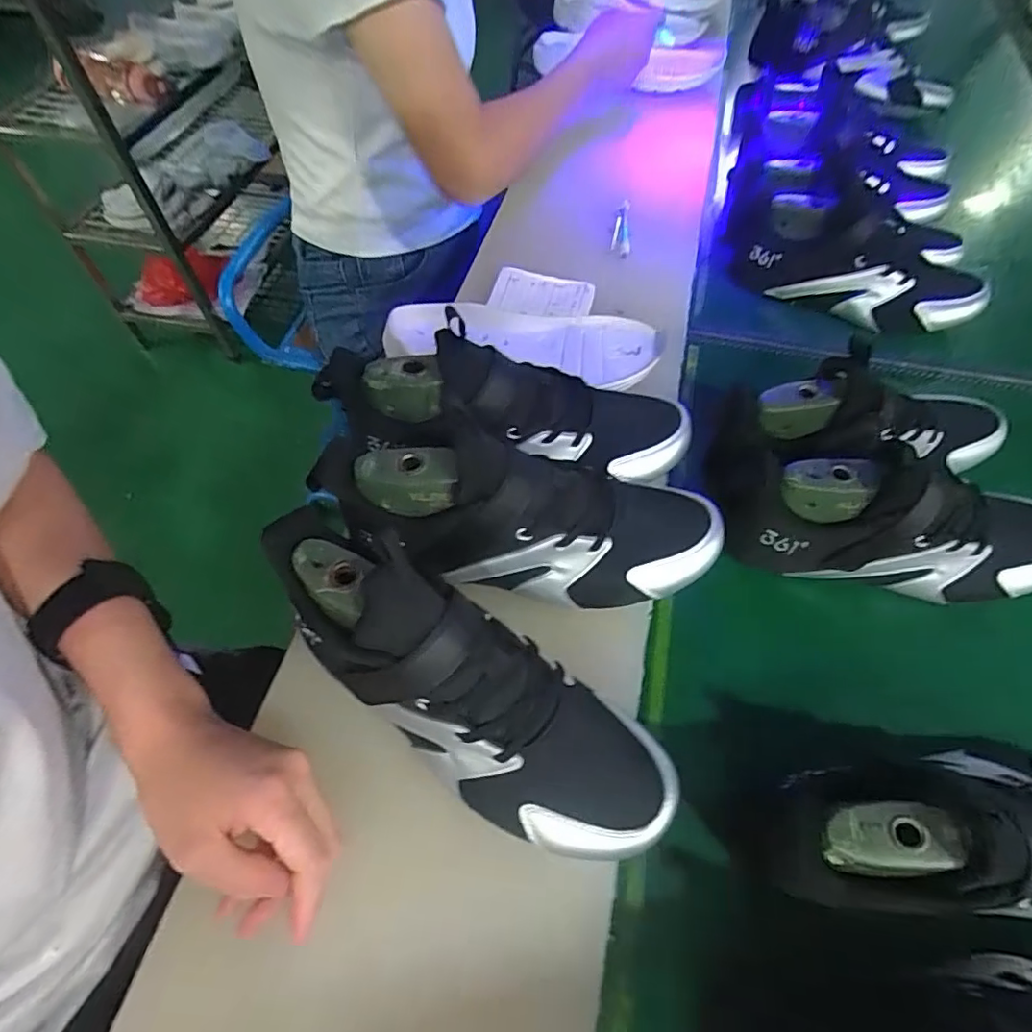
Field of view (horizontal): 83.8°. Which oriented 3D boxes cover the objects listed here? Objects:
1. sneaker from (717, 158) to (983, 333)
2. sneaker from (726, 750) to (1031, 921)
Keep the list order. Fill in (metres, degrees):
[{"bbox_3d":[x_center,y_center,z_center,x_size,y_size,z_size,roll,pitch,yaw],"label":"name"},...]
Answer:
[{"bbox_3d":[0.363,-0.293,0.614,0.271,0.128,0.094,16,60,11],"label":"sneaker"},{"bbox_3d":[0.263,0.185,0.320,0.260,0.097,0.093,-2,58,0],"label":"sneaker"}]

